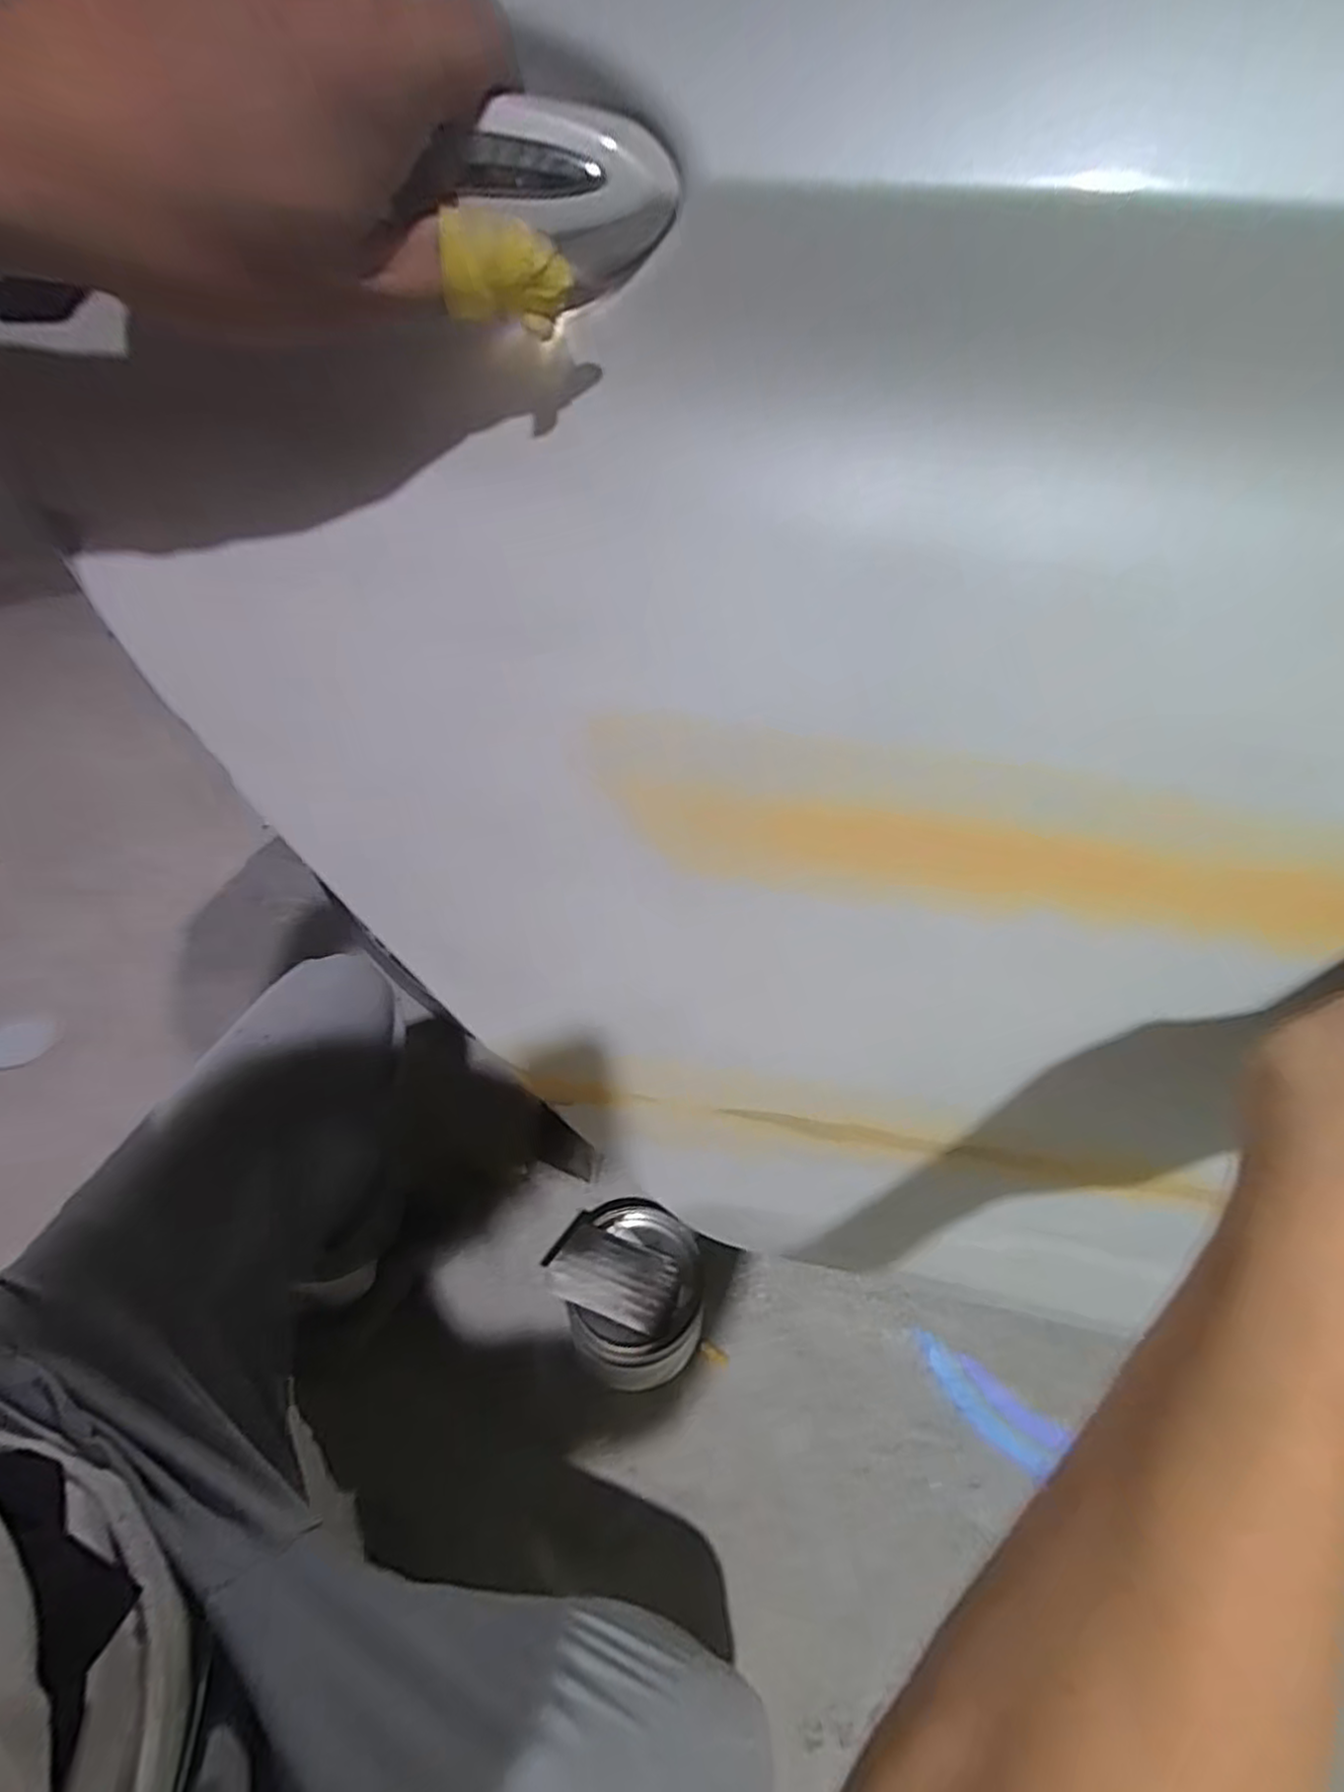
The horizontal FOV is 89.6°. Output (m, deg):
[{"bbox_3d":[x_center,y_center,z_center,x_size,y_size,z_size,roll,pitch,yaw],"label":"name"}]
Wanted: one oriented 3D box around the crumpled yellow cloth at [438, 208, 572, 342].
[{"bbox_3d":[-0.048,-0.179,0.195,0.034,0.025,0.016,-6,36,-7],"label":"crumpled yellow cloth"}]

